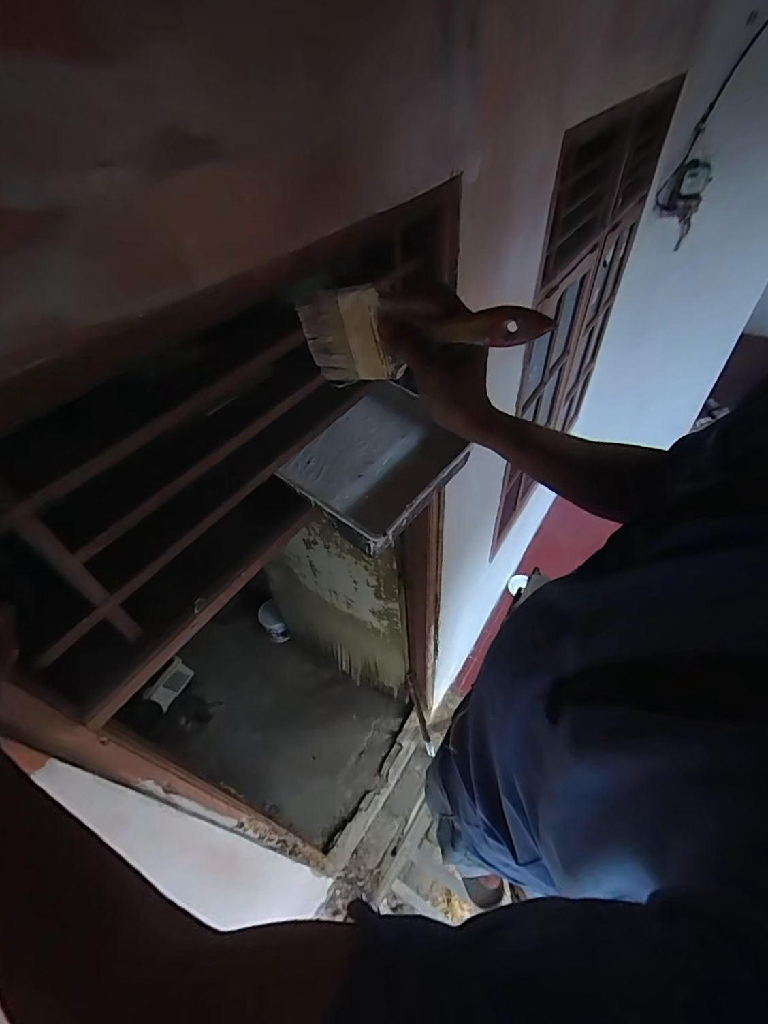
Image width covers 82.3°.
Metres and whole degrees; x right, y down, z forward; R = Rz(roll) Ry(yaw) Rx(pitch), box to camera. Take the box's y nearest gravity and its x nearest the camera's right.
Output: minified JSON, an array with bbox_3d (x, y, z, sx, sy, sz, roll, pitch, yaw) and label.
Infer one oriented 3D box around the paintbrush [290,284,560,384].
[{"bbox_3d":[0.019,-0.133,0.334,0.202,0.074,0.015,12,48,30],"label":"paintbrush"}]

